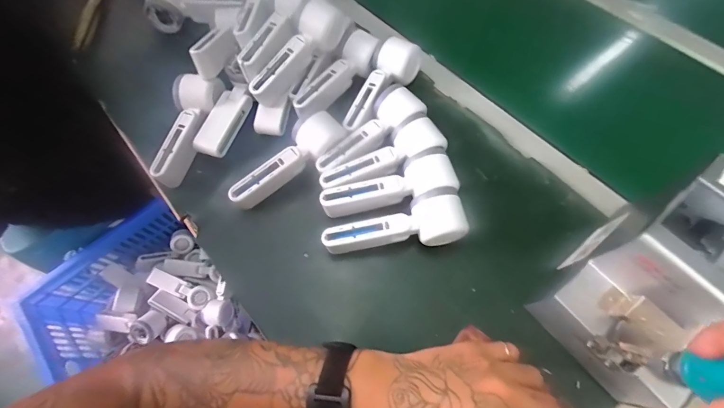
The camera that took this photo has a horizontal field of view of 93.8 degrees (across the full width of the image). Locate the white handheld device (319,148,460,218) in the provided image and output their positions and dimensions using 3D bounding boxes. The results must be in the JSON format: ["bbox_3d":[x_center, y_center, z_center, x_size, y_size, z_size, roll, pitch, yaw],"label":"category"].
[{"bbox_3d":[0.034,-0.017,0.422,0.169,0.053,0.056,-18,66,-6],"label":"white handheld device"}]

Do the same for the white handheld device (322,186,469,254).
[{"bbox_3d":[0.038,0.031,0.397,0.169,0.050,0.058,-14,66,-4],"label":"white handheld device"}]

